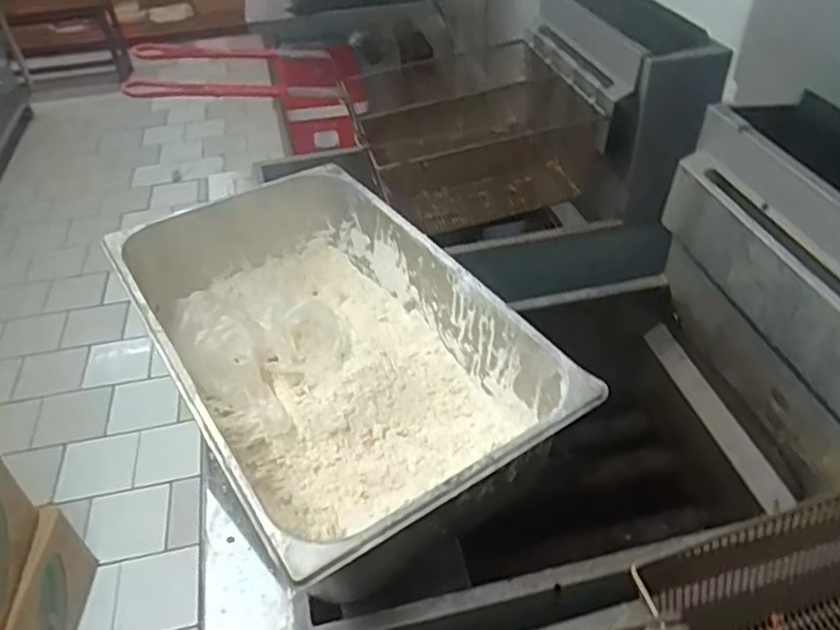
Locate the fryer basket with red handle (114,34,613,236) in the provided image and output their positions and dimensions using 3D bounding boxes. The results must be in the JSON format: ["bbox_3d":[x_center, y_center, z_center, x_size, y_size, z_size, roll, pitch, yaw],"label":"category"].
[{"bbox_3d":[-0.050,-0.279,0.995,0.580,0.262,0.265,-12,40,-11],"label":"fryer basket with red handle"}]

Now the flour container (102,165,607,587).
[{"bbox_3d":[-0.104,0.036,0.735,0.309,0.169,0.530,-25,44,-24],"label":"flour container"}]

